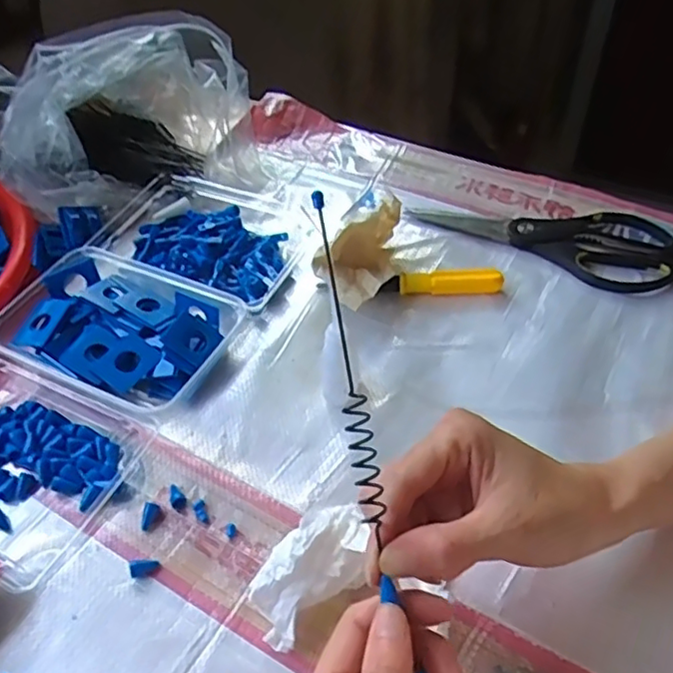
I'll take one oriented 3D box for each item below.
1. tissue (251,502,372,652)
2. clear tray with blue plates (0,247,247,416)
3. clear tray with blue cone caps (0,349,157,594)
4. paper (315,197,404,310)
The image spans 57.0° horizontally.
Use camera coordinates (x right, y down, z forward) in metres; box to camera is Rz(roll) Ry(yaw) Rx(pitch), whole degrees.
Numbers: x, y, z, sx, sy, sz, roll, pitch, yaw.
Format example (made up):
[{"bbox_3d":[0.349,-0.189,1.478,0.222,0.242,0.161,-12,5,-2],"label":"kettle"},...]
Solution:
[{"bbox_3d":[-0.012,0.125,0.337,0.044,0.036,0.081,33,58,28],"label":"tissue"},{"bbox_3d":[-0.162,-0.003,0.457,0.153,0.035,0.112,20,53,20],"label":"clear tray with blue plates"},{"bbox_3d":[-0.226,0.070,0.401,0.176,0.030,0.119,18,52,19],"label":"clear tray with blue cone caps"},{"bbox_3d":[0.015,-0.062,0.482,0.058,0.056,0.096,7,49,10],"label":"paper"}]

